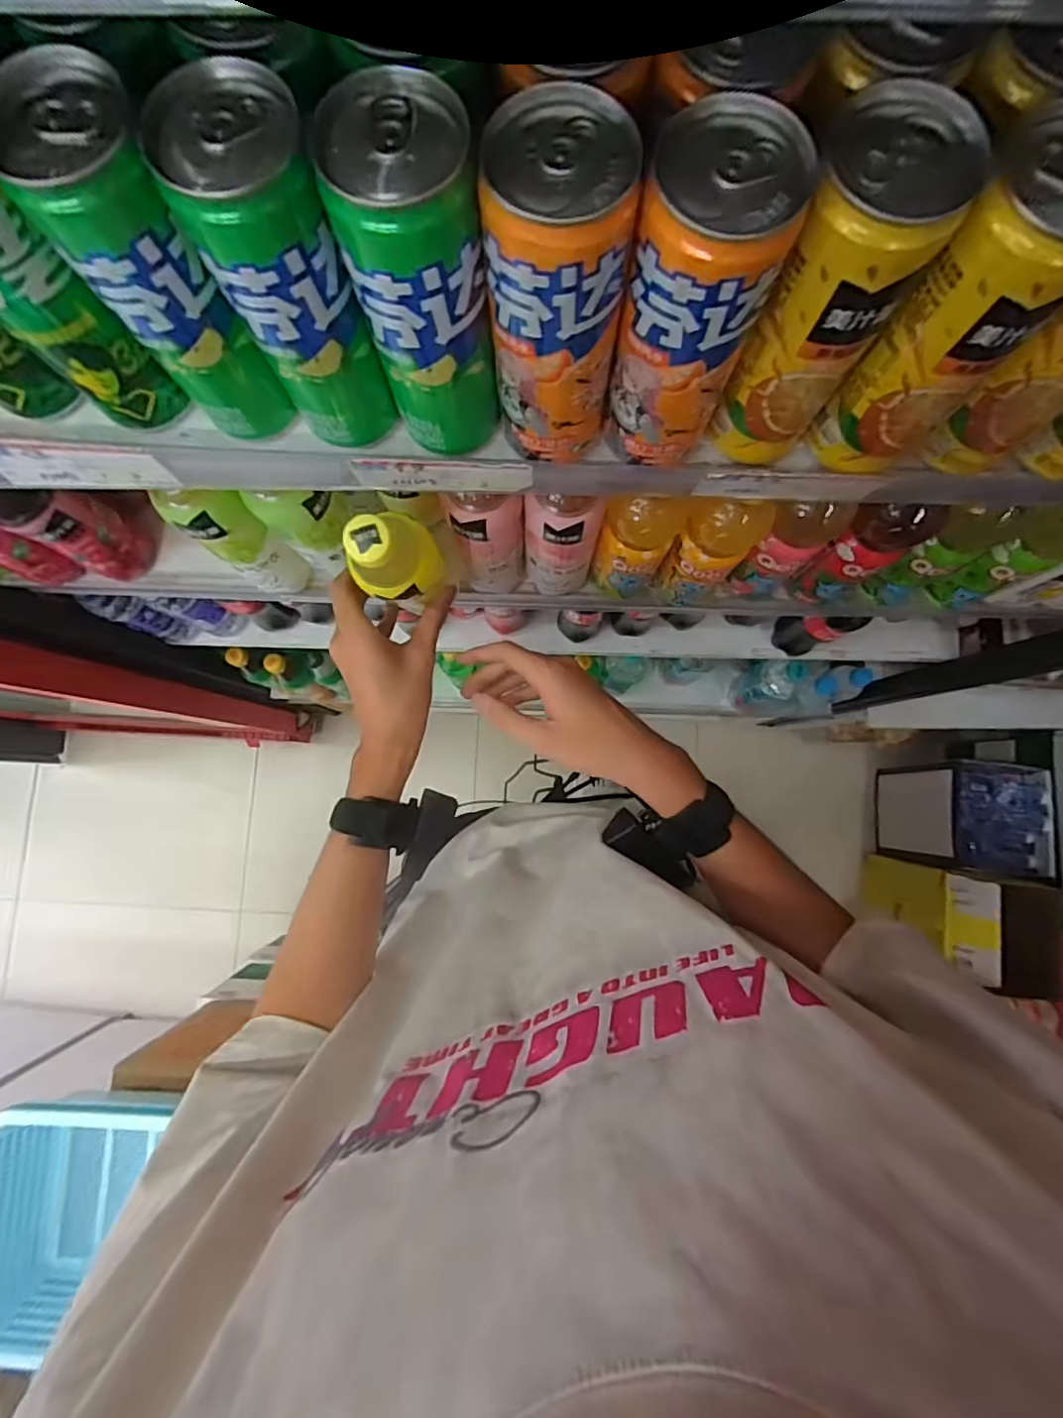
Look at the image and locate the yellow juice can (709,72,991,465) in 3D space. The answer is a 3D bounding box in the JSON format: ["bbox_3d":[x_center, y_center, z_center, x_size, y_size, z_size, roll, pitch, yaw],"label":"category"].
[{"bbox_3d":[0.128,-0.173,0.261,0.053,0.140,0.056,0,83,1],"label":"yellow juice can"}]

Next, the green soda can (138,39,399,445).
[{"bbox_3d":[-0.103,-0.183,0.261,0.049,0.142,0.049,0,83,1],"label":"green soda can"}]

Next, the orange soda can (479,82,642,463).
[{"bbox_3d":[0.011,-0.172,0.257,0.055,0.135,0.051,-1,83,0],"label":"orange soda can"}]

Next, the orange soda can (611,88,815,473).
[{"bbox_3d":[0.068,-0.168,0.255,0.054,0.130,0.051,0,83,1],"label":"orange soda can"}]

